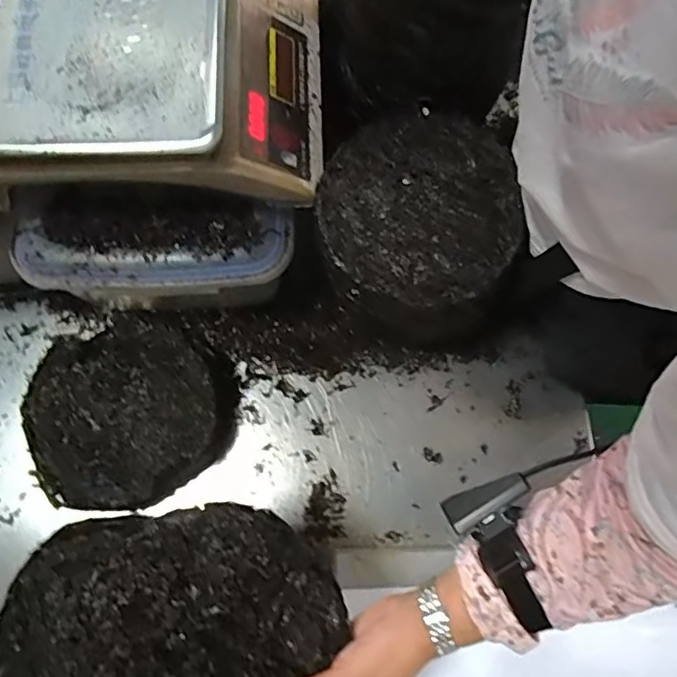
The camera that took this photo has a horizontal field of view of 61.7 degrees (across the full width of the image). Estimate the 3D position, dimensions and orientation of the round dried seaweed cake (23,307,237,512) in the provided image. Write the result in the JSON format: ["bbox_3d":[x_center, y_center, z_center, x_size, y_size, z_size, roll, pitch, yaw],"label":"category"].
[{"bbox_3d":[-0.252,0.083,0.678,0.241,0.088,0.217,-33,78,-9],"label":"round dried seaweed cake"}]

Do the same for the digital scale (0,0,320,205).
[{"bbox_3d":[-0.185,-0.310,0.577,0.329,0.098,0.339,-1,75,-1],"label":"digital scale"}]

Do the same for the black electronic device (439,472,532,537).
[{"bbox_3d":[0.118,0.130,0.455,0.069,0.015,0.025,-30,77,10],"label":"black electronic device"}]

